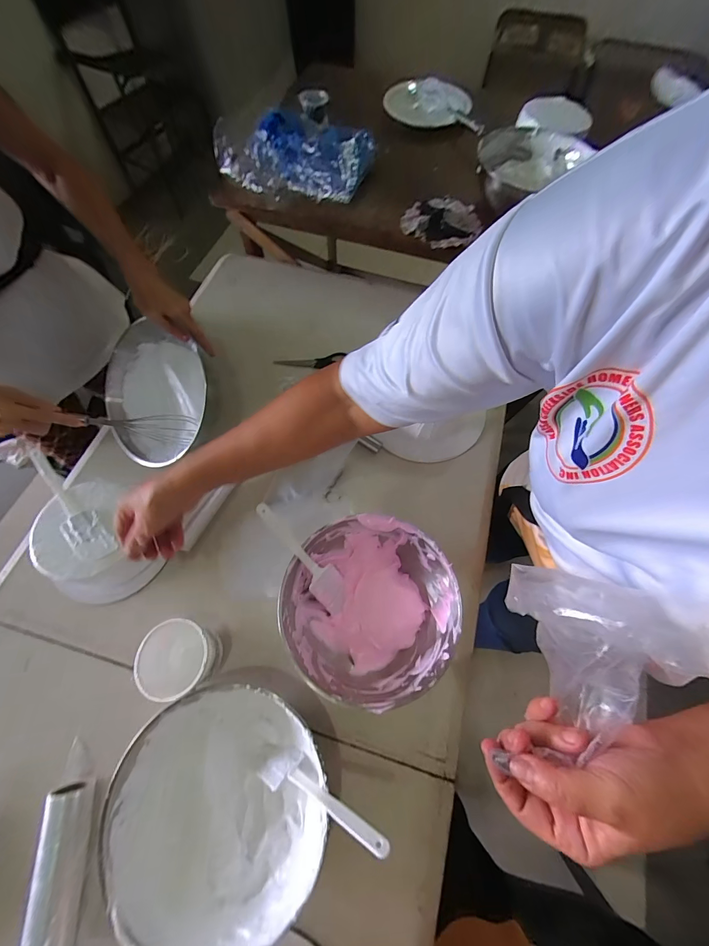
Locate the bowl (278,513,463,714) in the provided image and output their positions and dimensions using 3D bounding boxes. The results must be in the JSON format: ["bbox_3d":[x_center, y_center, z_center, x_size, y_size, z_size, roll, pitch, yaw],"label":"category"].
[{"bbox_3d":[0.020,0.190,0.500,0.232,0.091,0.228,1,67,-2],"label":"bowl"}]

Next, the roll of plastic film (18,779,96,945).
[{"bbox_3d":[-0.327,0.494,0.372,0.045,0.052,0.240,-9,67,-6],"label":"roll of plastic film"}]

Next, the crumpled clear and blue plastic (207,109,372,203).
[{"bbox_3d":[-0.128,-0.668,0.728,0.327,0.077,0.187,26,68,9],"label":"crumpled clear and blue plastic"}]

